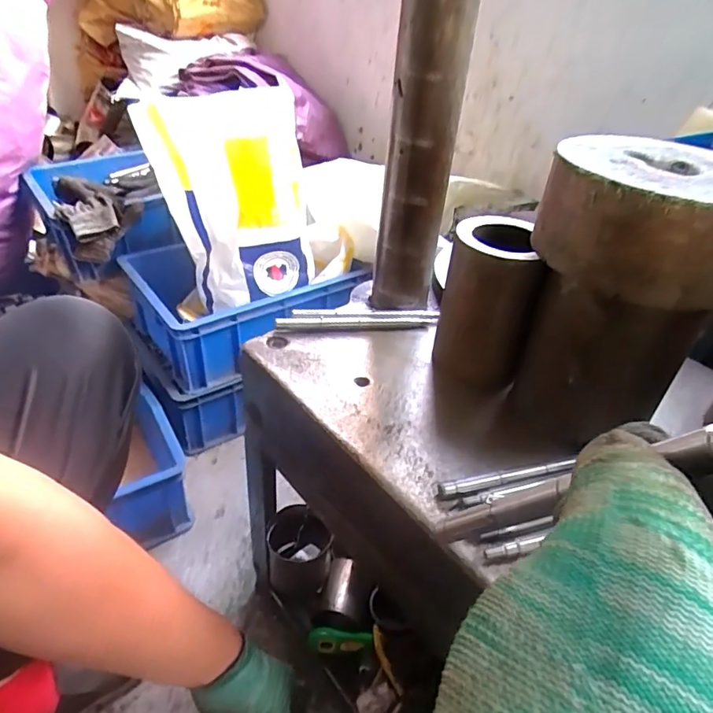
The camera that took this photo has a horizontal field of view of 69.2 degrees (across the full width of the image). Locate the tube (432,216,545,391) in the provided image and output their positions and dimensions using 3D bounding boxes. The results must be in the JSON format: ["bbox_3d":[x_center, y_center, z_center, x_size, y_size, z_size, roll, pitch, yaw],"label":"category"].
[{"bbox_3d":[0.120,-0.053,0.475,0.074,0.131,0.089,11,37,7],"label":"tube"}]

